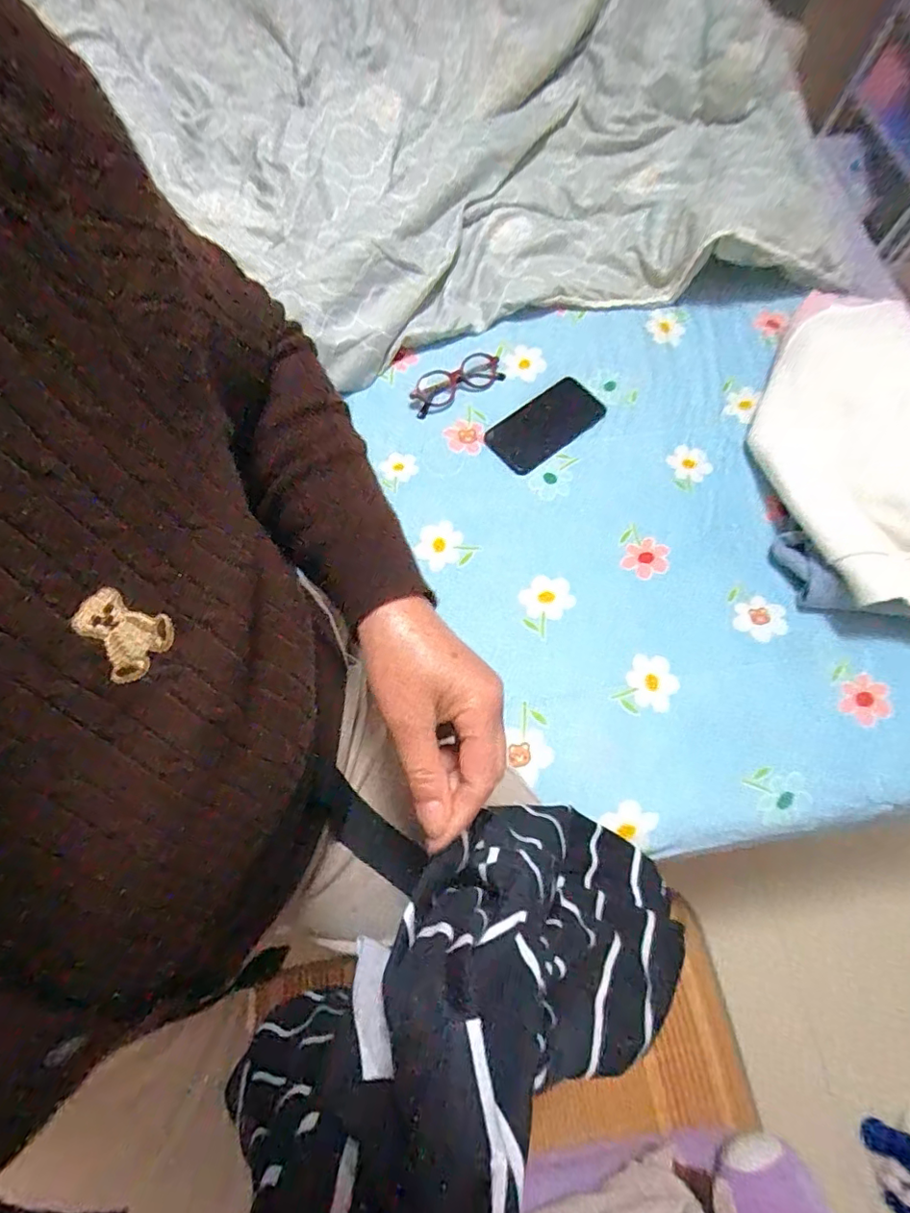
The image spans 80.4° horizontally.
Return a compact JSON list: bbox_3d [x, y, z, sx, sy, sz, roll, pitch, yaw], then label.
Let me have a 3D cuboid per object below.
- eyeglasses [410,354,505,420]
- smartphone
[{"bbox_3d":[0.002,-0.305,0.724,0.133,0.024,0.050,-26,70,-13],"label":"eyeglasses"},{"bbox_3d":[0.121,-0.243,0.717,0.161,0.016,0.083,-38,73,-16],"label":"smartphone"}]

